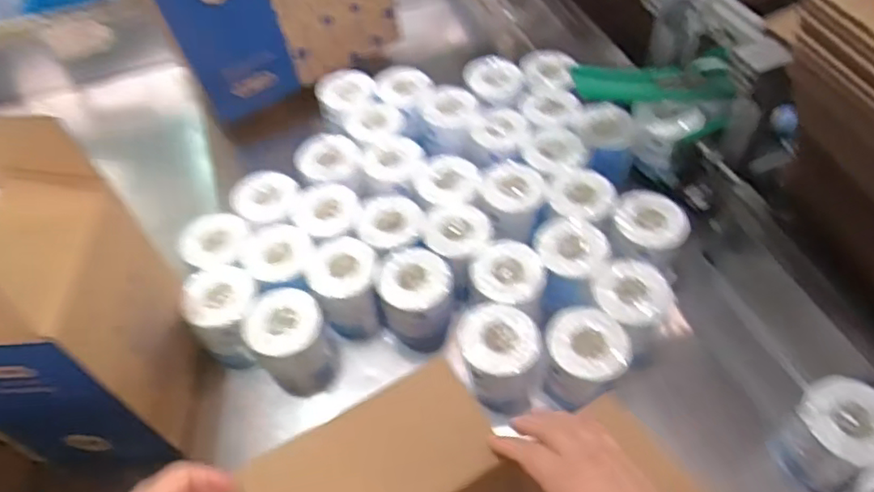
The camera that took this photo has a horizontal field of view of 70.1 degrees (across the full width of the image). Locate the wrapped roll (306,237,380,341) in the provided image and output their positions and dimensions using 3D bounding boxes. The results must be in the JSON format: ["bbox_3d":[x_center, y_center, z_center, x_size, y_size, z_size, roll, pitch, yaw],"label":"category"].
[{"bbox_3d":[-0.132,0.064,0.925,0.099,0.118,0.107,-13,53,-6],"label":"wrapped roll"}]

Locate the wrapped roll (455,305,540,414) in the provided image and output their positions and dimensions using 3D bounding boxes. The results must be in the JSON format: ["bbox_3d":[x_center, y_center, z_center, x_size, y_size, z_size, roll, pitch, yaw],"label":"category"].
[{"bbox_3d":[0.083,0.157,0.852,0.096,0.138,0.098,-2,52,2],"label":"wrapped roll"}]

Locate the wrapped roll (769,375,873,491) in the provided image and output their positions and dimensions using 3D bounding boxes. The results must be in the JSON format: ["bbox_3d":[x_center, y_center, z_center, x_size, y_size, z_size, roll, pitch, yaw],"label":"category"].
[{"bbox_3d":[0.490,0.232,0.765,0.100,0.116,0.106,-2,52,2],"label":"wrapped roll"}]

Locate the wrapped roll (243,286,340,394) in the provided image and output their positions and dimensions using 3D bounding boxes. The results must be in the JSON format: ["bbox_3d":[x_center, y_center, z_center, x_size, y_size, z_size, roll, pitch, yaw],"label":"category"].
[{"bbox_3d":[-0.204,0.139,0.879,0.096,0.147,0.100,-2,52,2],"label":"wrapped roll"}]

